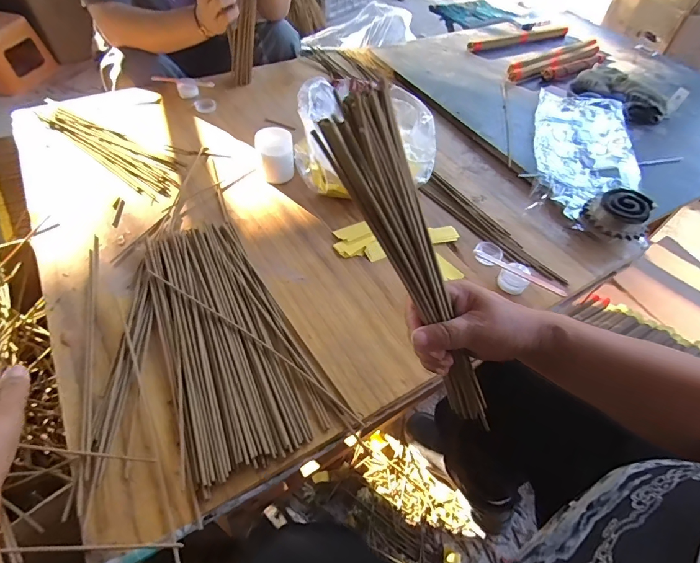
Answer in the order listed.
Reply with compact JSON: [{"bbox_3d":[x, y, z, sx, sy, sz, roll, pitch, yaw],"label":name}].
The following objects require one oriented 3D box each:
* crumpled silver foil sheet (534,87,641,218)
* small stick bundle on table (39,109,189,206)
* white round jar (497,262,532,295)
[{"bbox_3d":[0.415,-0.238,0.671,0.171,0.030,0.355,17,54,9],"label":"crumpled silver foil sheet"},{"bbox_3d":[-0.388,-0.225,0.629,0.305,0.013,0.081,33,59,20],"label":"small stick bundle on table"},{"bbox_3d":[0.217,-0.005,0.504,0.036,0.025,0.035,1,53,-2],"label":"white round jar"}]

